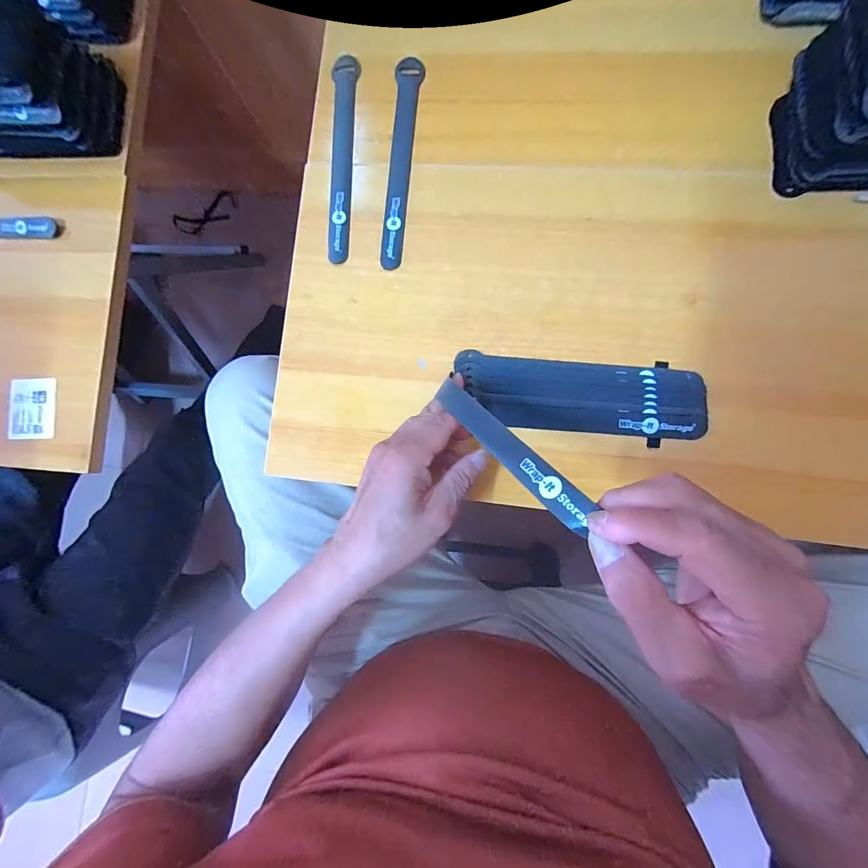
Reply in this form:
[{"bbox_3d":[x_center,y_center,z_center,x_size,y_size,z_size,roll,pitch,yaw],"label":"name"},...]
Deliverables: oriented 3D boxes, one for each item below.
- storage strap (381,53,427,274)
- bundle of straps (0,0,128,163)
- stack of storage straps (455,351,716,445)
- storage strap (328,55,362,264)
[{"bbox_3d":[-0.030,-0.249,0.351,0.025,0.005,0.194,3,87,7],"label":"storage strap"},{"bbox_3d":[-0.430,-0.337,0.363,0.202,0.093,0.111,8,87,7],"label":"bundle of straps"},{"bbox_3d":[0.119,-0.031,0.315,0.196,0.011,0.062,5,87,7],"label":"stack of storage straps"},{"bbox_3d":[-0.085,-0.260,0.358,0.026,0.004,0.199,-1,86,6],"label":"storage strap"}]

